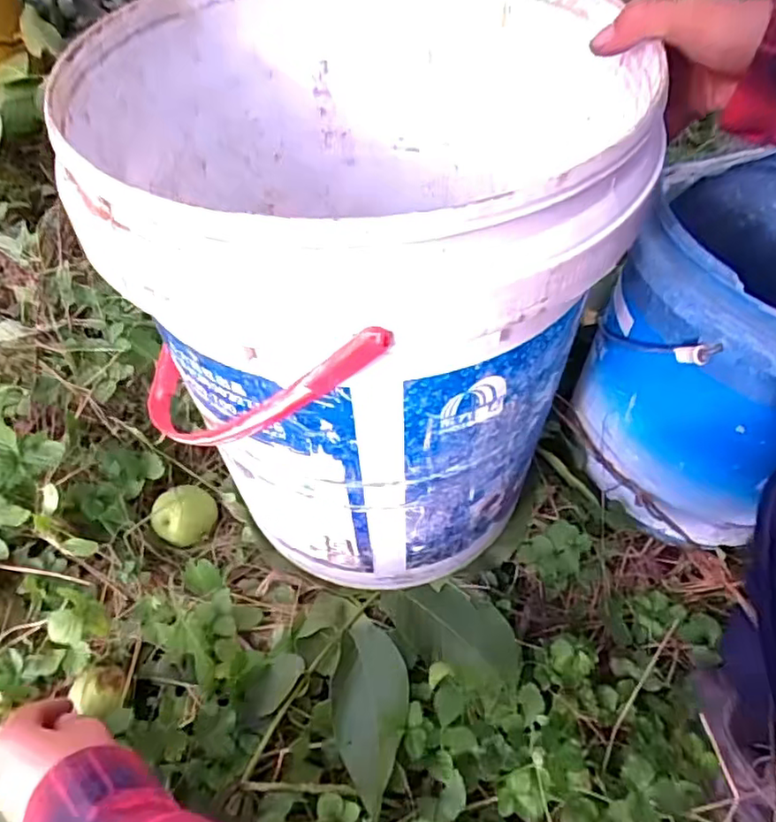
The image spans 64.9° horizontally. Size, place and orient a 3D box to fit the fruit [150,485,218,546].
[{"bbox_3d":[-0.175,0.093,0.535,0.040,0.046,0.052,35,63,26],"label":"fruit"}]

